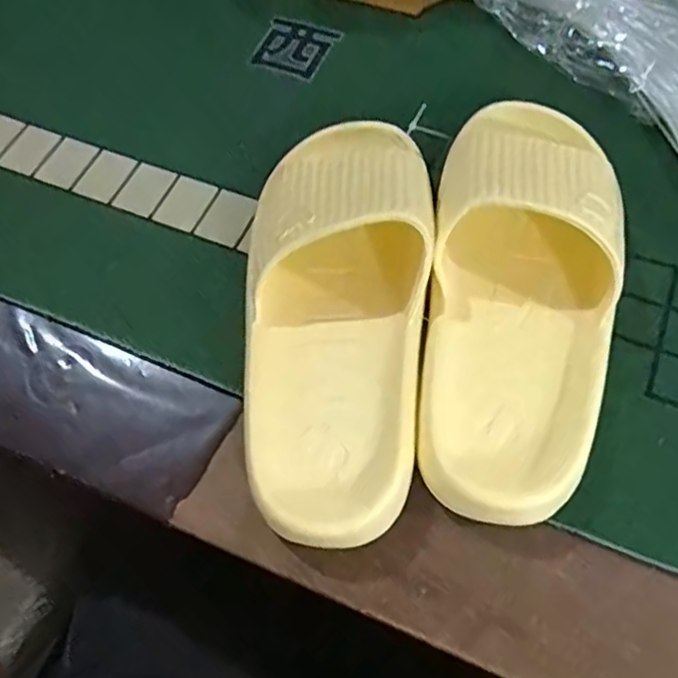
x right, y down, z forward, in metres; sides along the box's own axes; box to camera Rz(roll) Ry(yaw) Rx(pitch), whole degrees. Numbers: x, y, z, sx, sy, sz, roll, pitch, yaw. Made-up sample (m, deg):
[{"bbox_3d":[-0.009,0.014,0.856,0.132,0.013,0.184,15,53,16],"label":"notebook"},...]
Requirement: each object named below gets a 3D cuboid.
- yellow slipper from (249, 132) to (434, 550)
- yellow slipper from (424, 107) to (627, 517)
[{"bbox_3d":[-0.004,-0.026,0.338,0.102,0.064,0.253,4,65,5],"label":"yellow slipper"},{"bbox_3d":[0.097,-0.031,0.337,0.101,0.056,0.245,12,66,8],"label":"yellow slipper"}]

